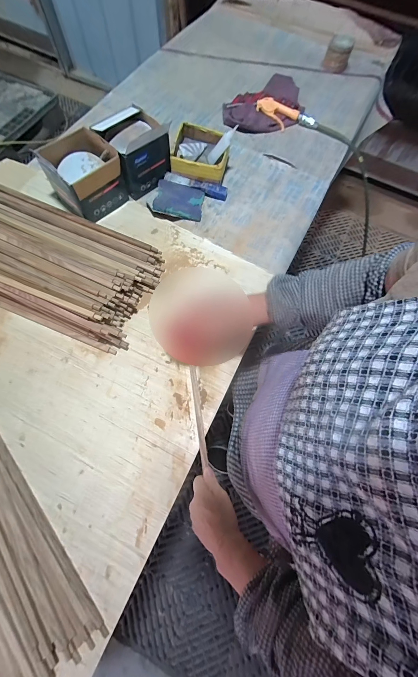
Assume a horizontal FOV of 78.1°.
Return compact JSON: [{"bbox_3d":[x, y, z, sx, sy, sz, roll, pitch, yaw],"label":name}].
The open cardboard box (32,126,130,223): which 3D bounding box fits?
[{"bbox_3d":[-0.302,-0.396,0.618,0.181,0.102,0.147,41,73,12],"label":"open cardboard box"}]

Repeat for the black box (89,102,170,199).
[{"bbox_3d":[-0.179,-0.466,0.644,0.141,0.120,0.134,-33,74,-14],"label":"black box"}]

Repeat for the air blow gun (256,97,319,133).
[{"bbox_3d":[0.236,-0.685,0.797,0.198,0.042,0.068,29,71,7],"label":"air blow gun"}]

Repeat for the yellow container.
[{"bbox_3d":[-0.020,-0.491,0.695,0.143,0.065,0.146,11,70,1],"label":"yellow container"}]

